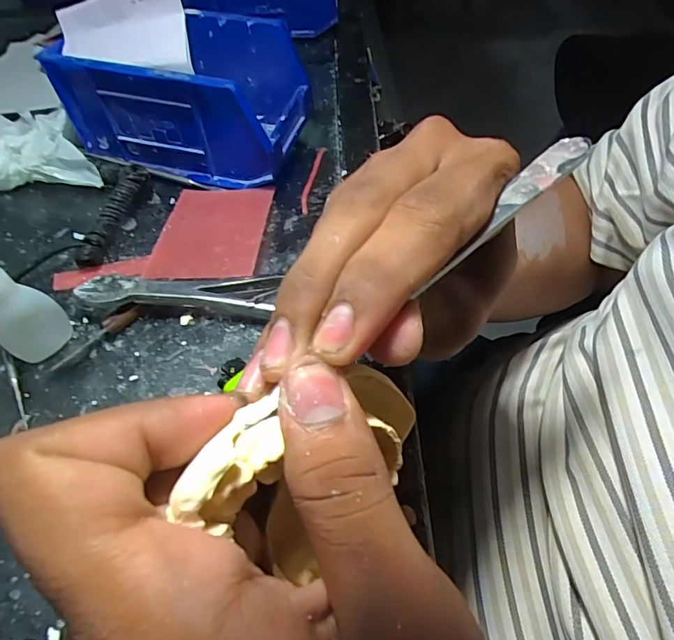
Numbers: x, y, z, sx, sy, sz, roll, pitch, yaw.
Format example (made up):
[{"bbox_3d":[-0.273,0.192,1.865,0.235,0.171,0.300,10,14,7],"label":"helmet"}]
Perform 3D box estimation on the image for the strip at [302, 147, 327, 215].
[{"bbox_3d":[-0.020,-0.115,0.374,0.007,0.005,0.079,8,56,5],"label":"strip"}]

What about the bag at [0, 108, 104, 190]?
[{"bbox_3d":[-0.240,-0.127,0.364,0.072,0.039,0.084,-32,61,-20],"label":"bag"}]

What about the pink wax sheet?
[{"bbox_3d":[-0.118,-0.063,0.334,0.133,0.006,0.099,-2,50,7],"label":"pink wax sheet"}]

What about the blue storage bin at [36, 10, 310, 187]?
[{"bbox_3d":[-0.116,-0.179,0.370,0.166,0.089,0.101,12,56,8],"label":"blue storage bin"}]

